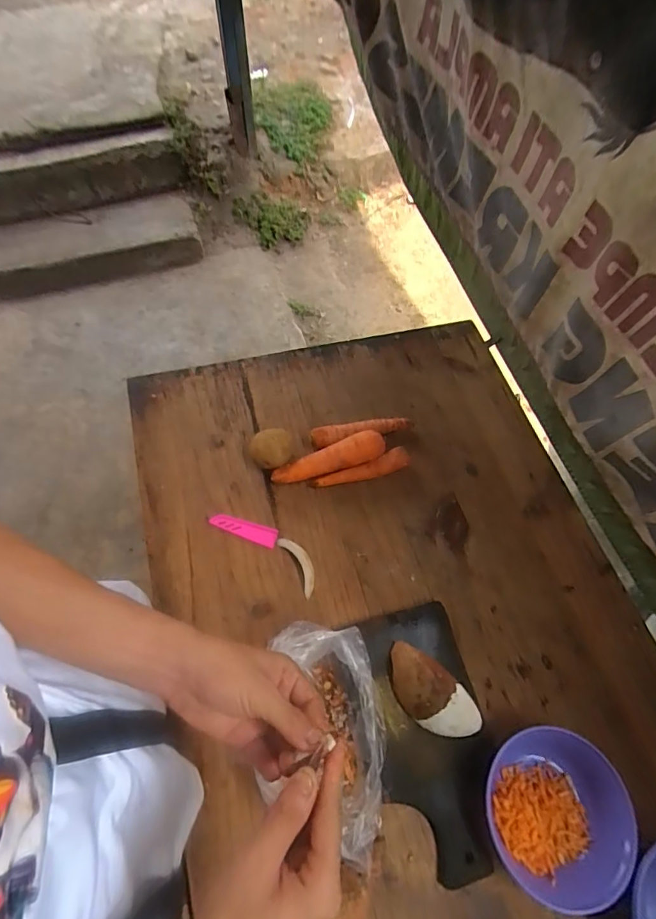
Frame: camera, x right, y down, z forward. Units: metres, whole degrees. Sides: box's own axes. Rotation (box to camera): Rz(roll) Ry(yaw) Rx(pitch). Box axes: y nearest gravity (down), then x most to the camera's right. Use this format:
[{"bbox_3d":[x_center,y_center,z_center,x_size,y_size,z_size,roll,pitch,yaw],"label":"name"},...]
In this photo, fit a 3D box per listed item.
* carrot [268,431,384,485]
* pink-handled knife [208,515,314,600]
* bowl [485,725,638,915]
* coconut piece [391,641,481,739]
[{"bbox_3d":[0.001,0.002,0.654,0.164,0.031,0.039,-19,62,-11],"label":"carrot"},{"bbox_3d":[-0.076,0.109,0.600,0.156,0.011,0.043,32,64,17],"label":"pink-handled knife"},{"bbox_3d":[0.229,0.359,0.479,0.128,0.067,0.147,8,60,4],"label":"bowl"},{"bbox_3d":[0.110,0.260,0.519,0.052,0.053,0.114,-40,68,-21],"label":"coconut piece"}]

